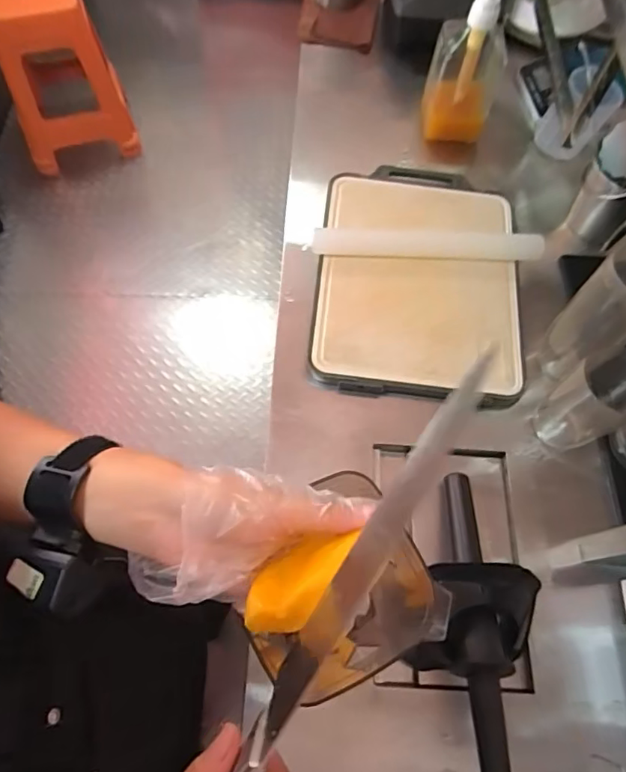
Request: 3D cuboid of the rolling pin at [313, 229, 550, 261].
[{"bbox_3d":[0.174,-0.213,0.783,0.343,0.036,0.038,0,66,-2],"label":"rolling pin"}]

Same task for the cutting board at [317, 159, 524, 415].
[{"bbox_3d":[0.161,-0.171,0.785,0.298,0.029,0.404,5,66,0],"label":"cutting board"}]

